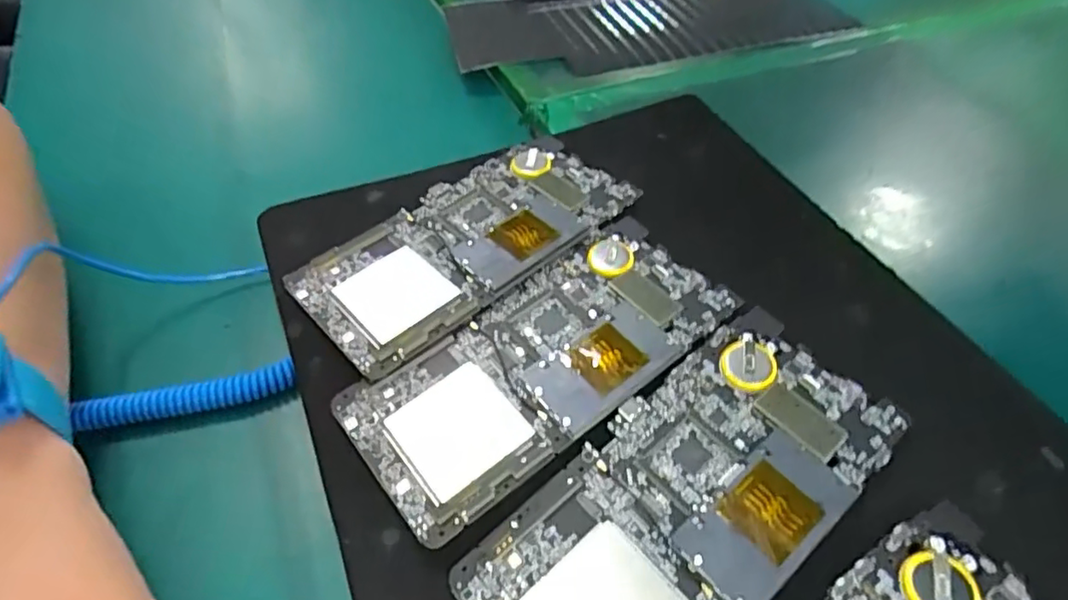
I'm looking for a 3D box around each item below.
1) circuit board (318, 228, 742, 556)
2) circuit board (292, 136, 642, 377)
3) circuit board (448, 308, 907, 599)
[{"bbox_3d":[0.004,0.023,0.240,0.151,0.005,0.067,-33,57,-19],"label":"circuit board"},{"bbox_3d":[-0.030,-0.028,0.278,0.147,0.009,0.071,-36,59,-24],"label":"circuit board"},{"bbox_3d":[0.051,0.068,0.204,0.151,0.005,0.072,-36,59,-17],"label":"circuit board"}]

